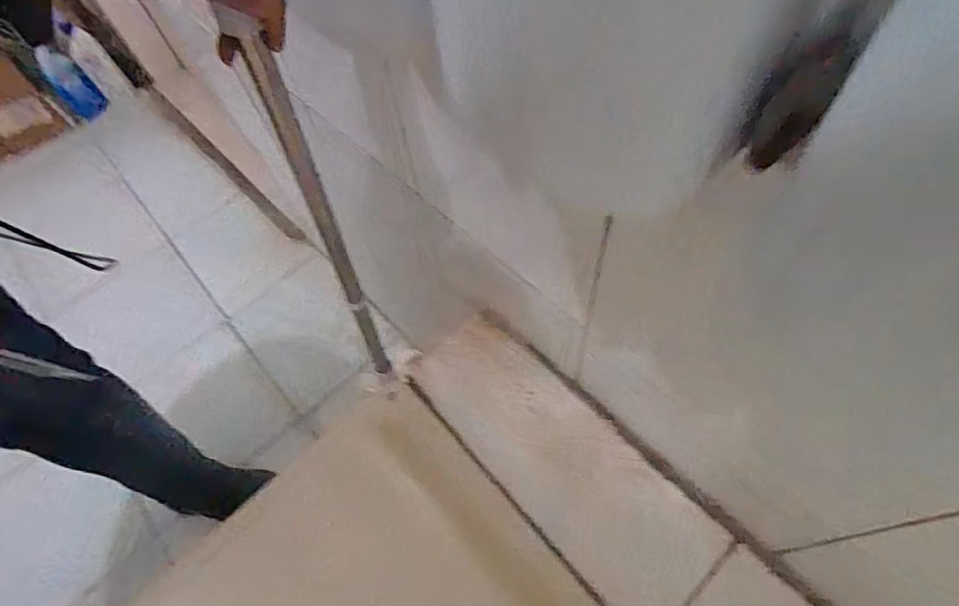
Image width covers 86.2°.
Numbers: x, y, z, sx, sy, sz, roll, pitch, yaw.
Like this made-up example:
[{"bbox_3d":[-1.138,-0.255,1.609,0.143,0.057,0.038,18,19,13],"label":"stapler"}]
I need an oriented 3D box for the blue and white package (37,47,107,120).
[{"bbox_3d":[-1.093,-0.585,1.380,0.085,0.193,0.054,-44,22,-24],"label":"blue and white package"}]

